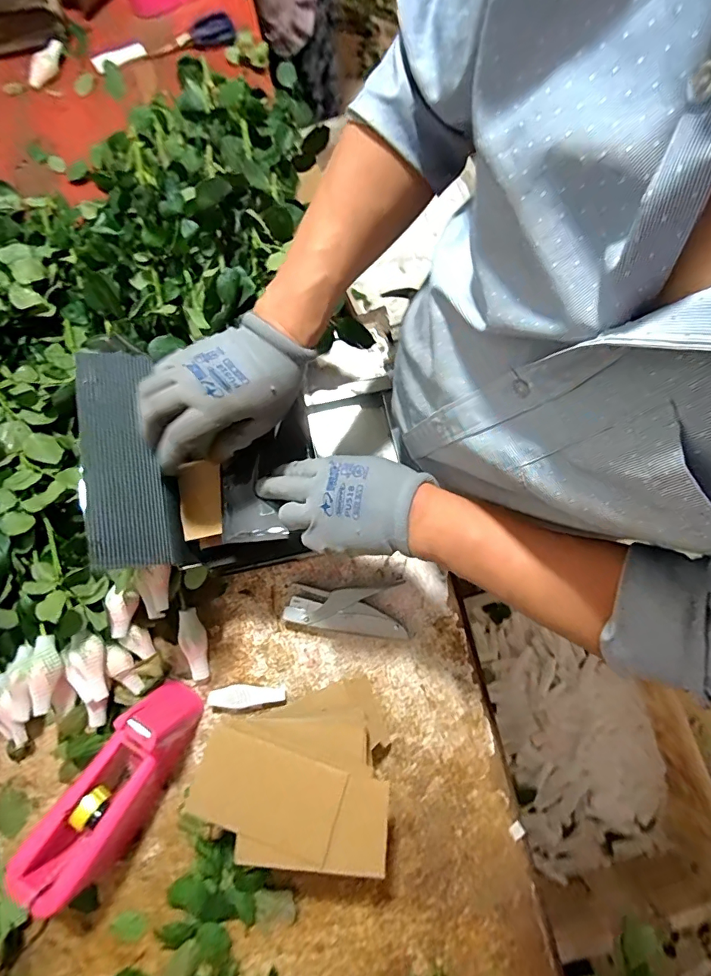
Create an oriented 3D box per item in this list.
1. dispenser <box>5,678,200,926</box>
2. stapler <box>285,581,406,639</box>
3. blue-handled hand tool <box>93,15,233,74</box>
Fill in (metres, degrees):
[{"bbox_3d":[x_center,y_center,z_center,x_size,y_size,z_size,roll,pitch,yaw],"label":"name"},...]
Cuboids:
[{"bbox_3d":[-0.256,0.315,0.494,0.078,0.102,0.199,30,78,9],"label":"dispenser"},{"bbox_3d":[-0.010,0.143,0.568,0.144,0.028,0.061,7,76,4],"label":"stapler"},{"bbox_3d":[-0.335,-0.780,0.811,0.252,0.030,0.042,-26,78,-5],"label":"blue-handled hand tool"}]

